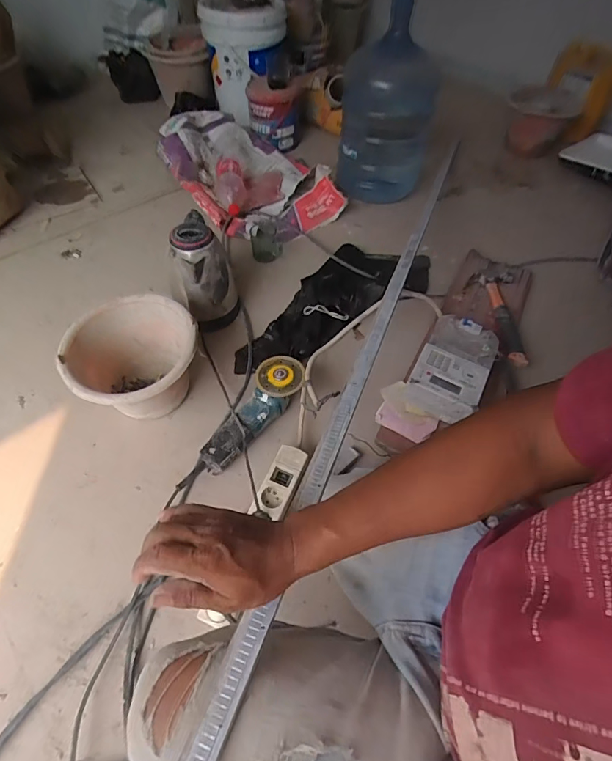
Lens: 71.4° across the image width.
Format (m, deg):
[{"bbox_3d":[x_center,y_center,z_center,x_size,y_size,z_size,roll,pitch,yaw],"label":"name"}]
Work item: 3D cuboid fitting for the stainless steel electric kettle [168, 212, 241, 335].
[{"bbox_3d":[-0.238,-0.255,0.988,0.131,0.232,0.161,-16,57,-11],"label":"stainless steel electric kettle"}]

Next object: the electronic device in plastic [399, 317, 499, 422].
[{"bbox_3d":[0.300,-0.025,0.877,0.136,0.082,0.220,23,56,15],"label":"electronic device in plastic"}]

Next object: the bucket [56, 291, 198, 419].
[{"bbox_3d":[-0.327,-0.027,0.844,0.235,0.163,0.236,0,55,0],"label":"bucket"}]

